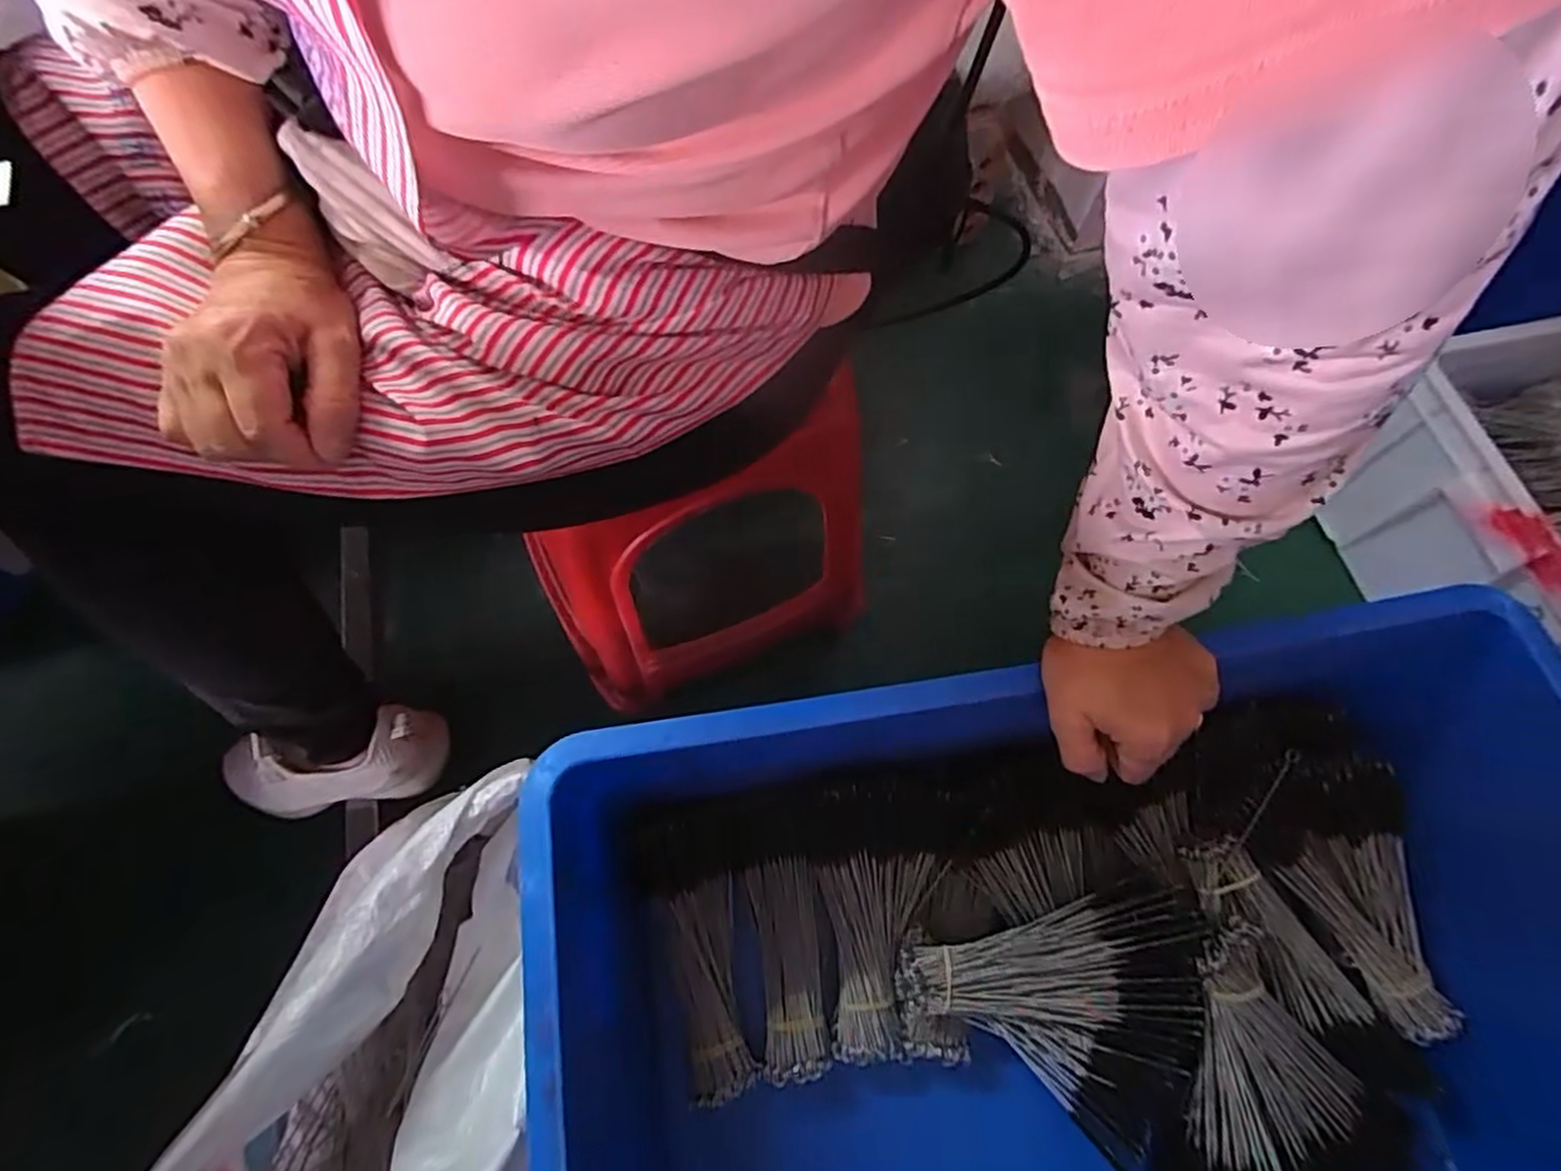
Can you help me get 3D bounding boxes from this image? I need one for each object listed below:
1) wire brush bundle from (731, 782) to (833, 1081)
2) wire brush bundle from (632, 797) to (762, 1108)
[{"bbox_3d":[0.002,0.249,0.534,0.060,0.043,0.200,-6,85,-4],"label":"wire brush bundle"},{"bbox_3d":[-0.060,0.258,0.530,0.065,0.047,0.199,-10,84,-5],"label":"wire brush bundle"}]

